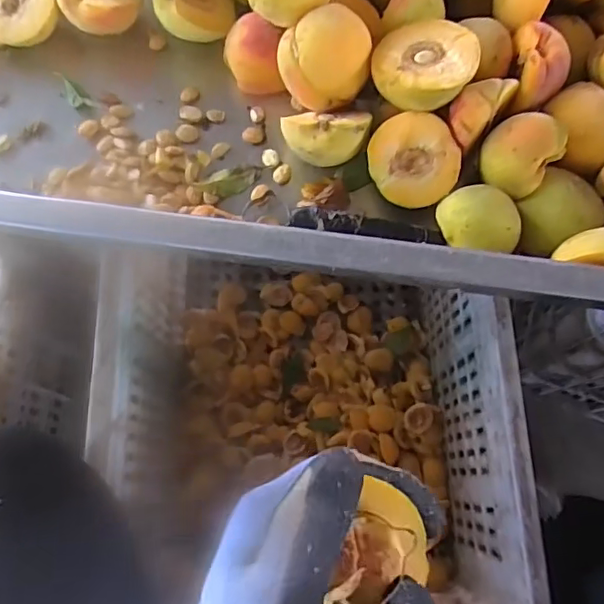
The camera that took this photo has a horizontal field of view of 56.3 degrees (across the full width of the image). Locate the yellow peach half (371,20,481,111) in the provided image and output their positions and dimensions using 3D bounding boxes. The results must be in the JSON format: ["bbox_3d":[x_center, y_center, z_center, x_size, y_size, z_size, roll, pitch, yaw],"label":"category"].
[{"bbox_3d":[0.078,-0.154,0.362,0.062,0.025,0.065,0,71,-1],"label":"yellow peach half"}]

